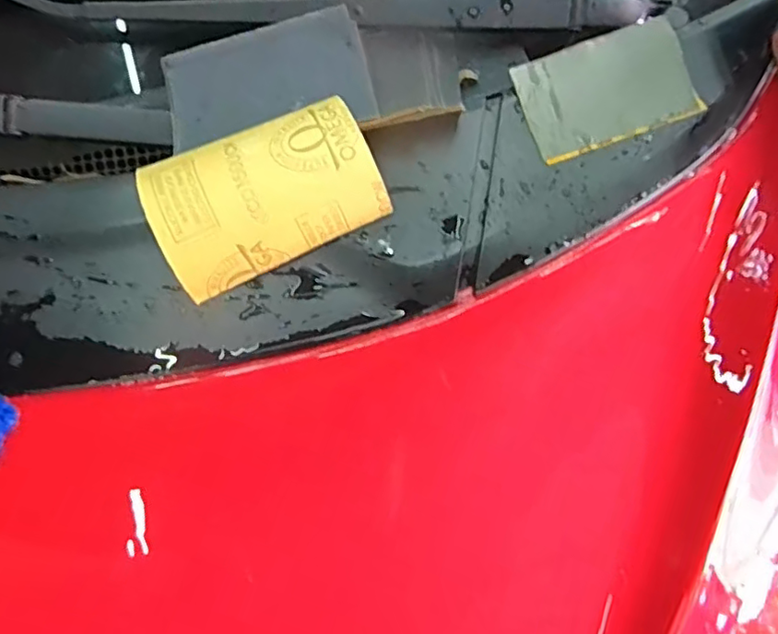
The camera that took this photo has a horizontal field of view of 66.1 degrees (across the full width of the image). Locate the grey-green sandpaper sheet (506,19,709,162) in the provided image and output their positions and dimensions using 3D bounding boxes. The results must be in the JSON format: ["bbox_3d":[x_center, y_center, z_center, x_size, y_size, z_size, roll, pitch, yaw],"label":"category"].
[{"bbox_3d":[0.148,-0.155,0.406,0.114,0.005,0.071,-20,88,-2],"label":"grey-green sandpaper sheet"}]

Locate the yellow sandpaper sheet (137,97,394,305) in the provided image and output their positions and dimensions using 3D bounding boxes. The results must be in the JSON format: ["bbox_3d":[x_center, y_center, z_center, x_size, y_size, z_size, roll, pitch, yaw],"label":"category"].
[{"bbox_3d":[-0.080,-0.080,0.380,0.139,0.045,0.082,-23,67,-7],"label":"yellow sandpaper sheet"}]

